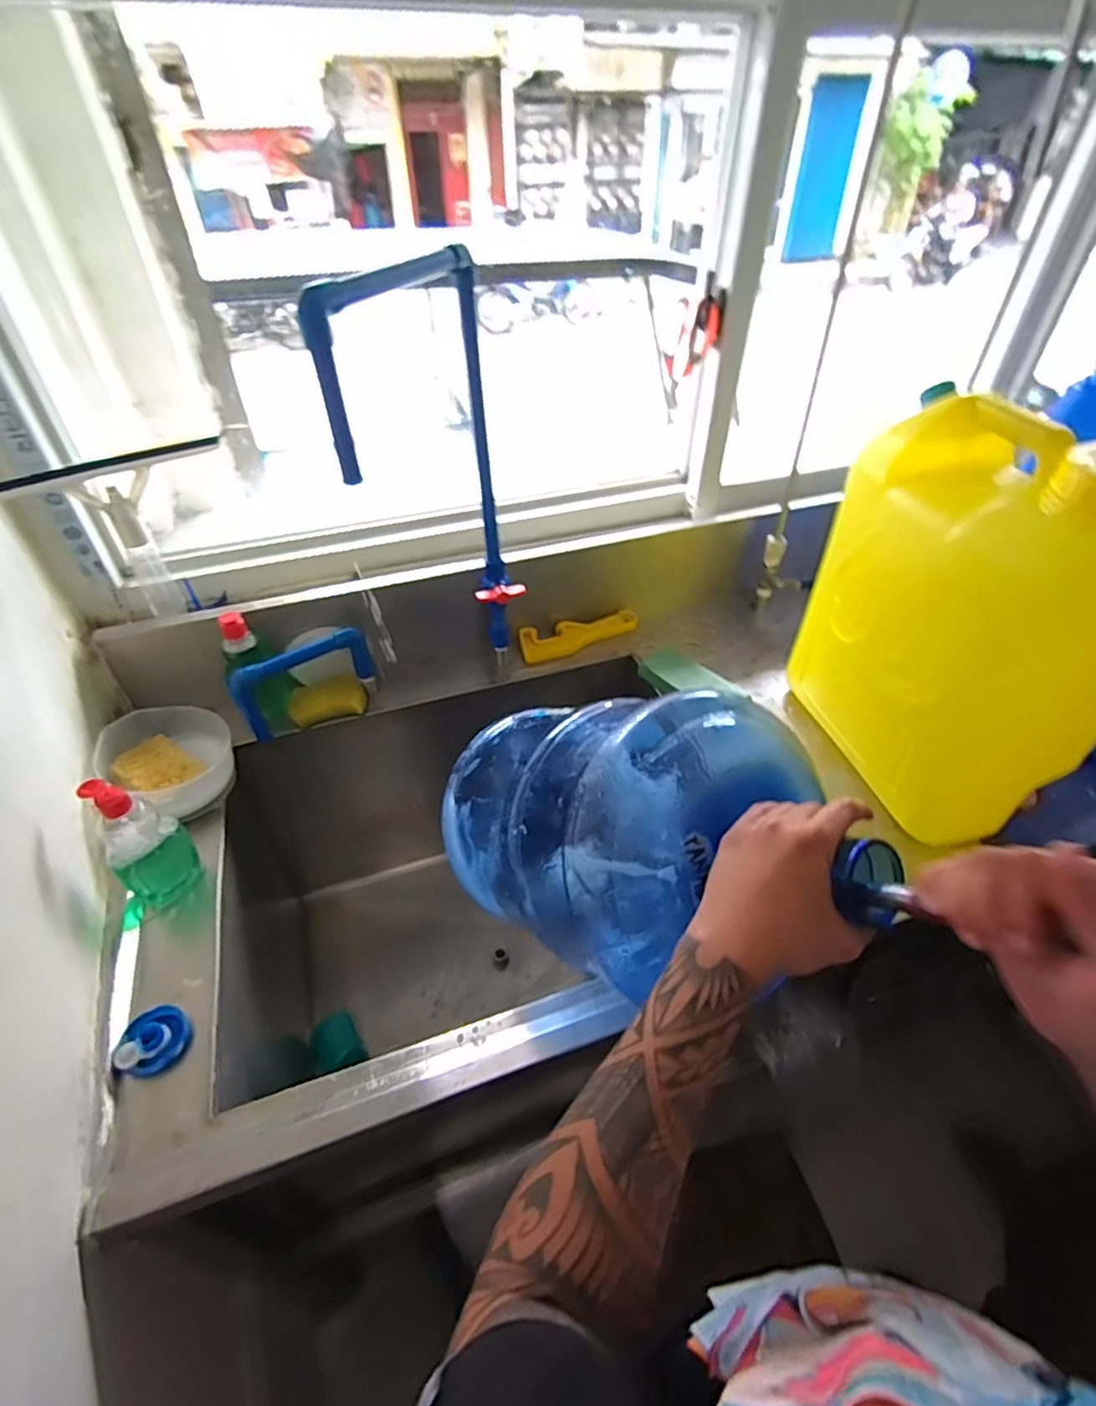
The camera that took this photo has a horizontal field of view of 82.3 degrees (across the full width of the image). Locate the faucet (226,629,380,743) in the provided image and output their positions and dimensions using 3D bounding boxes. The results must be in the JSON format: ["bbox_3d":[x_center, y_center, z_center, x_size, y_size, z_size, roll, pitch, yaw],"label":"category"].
[{"bbox_3d":[-0.328,-0.033,0.856,0.185,0.102,0.035,-29,49,-28],"label":"faucet"}]

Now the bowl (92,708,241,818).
[{"bbox_3d":[-0.467,0.071,0.780,0.146,0.065,0.142,21,46,23],"label":"bowl"}]

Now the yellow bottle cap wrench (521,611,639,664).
[{"bbox_3d":[0.053,-0.108,1.019,0.195,0.018,0.063,-14,60,-12],"label":"yellow bottle cap wrench"}]

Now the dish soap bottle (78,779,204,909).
[{"bbox_3d":[-0.420,0.144,0.654,0.063,0.149,0.058,-21,46,-21],"label":"dish soap bottle"}]

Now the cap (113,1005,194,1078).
[{"bbox_3d":[-0.359,0.308,0.574,0.053,0.021,0.056,0,42,0],"label":"cap"}]

